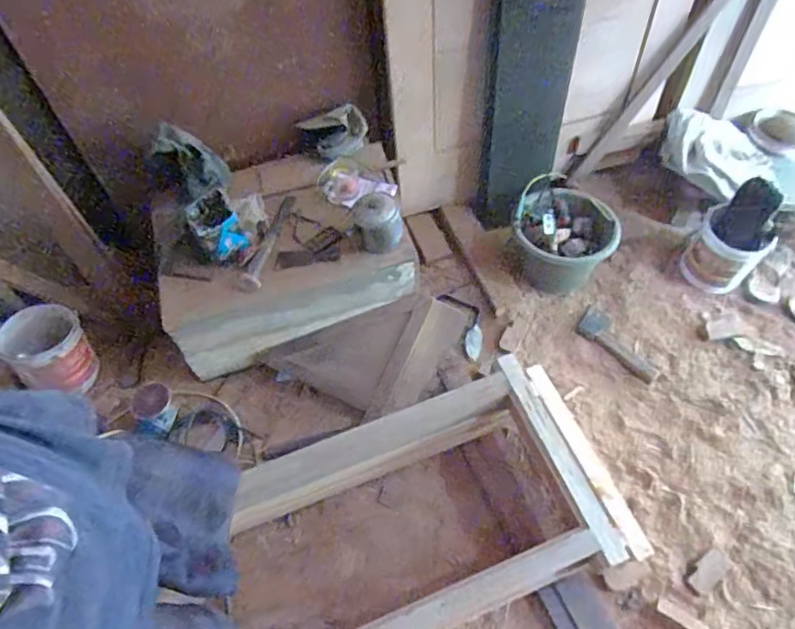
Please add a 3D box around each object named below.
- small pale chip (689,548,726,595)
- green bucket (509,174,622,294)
[{"bbox_3d":[0.732,0.602,1.320,0.116,0.009,0.053,-36,68,-22],"label":"small pale chip"},{"bbox_3d":[0.490,-0.231,1.704,0.313,0.188,0.272,35,62,17],"label":"green bucket"}]

